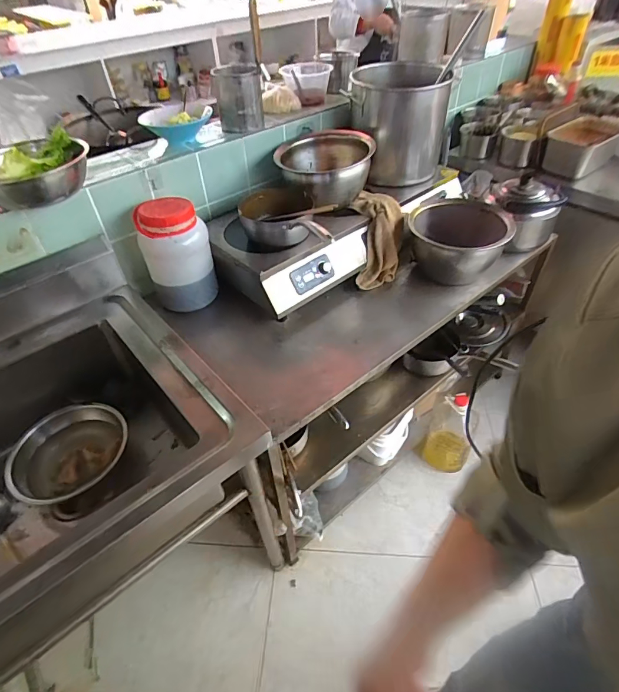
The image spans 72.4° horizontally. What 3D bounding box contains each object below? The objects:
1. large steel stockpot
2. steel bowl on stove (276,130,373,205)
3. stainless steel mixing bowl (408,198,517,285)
[{"bbox_3d":[0.269,-0.654,1.292,0.263,0.326,0.303,8,45,12],"label":"large steel stockpot"},{"bbox_3d":[0.041,-0.518,1.233,0.261,0.153,0.275,-2,44,1],"label":"steel bowl on stove"},{"bbox_3d":[0.424,-0.293,1.209,0.260,0.163,0.262,2,44,6],"label":"stainless steel mixing bowl"}]

